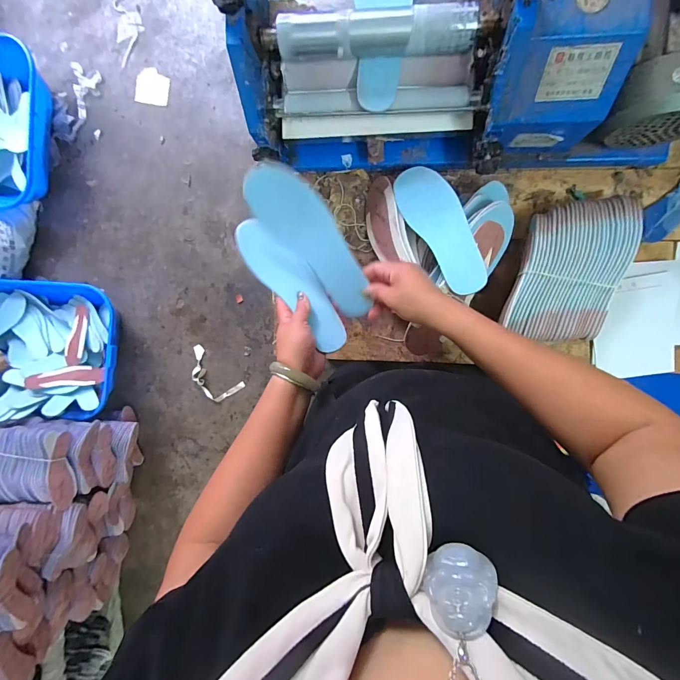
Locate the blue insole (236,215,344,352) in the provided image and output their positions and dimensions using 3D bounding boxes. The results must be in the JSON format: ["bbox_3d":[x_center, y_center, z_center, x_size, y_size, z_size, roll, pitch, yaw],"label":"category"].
[{"bbox_3d":[-0.067,-0.081,0.523,0.064,0.023,0.220,-41,90,8],"label":"blue insole"}]

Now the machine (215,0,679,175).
[{"bbox_3d":[0.189,-0.396,0.507,0.635,0.222,0.275,4,95,6],"label":"machine"}]

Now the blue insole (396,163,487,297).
[{"bbox_3d":[0.159,-0.178,0.560,0.078,0.007,0.230,-30,71,18],"label":"blue insole"}]

